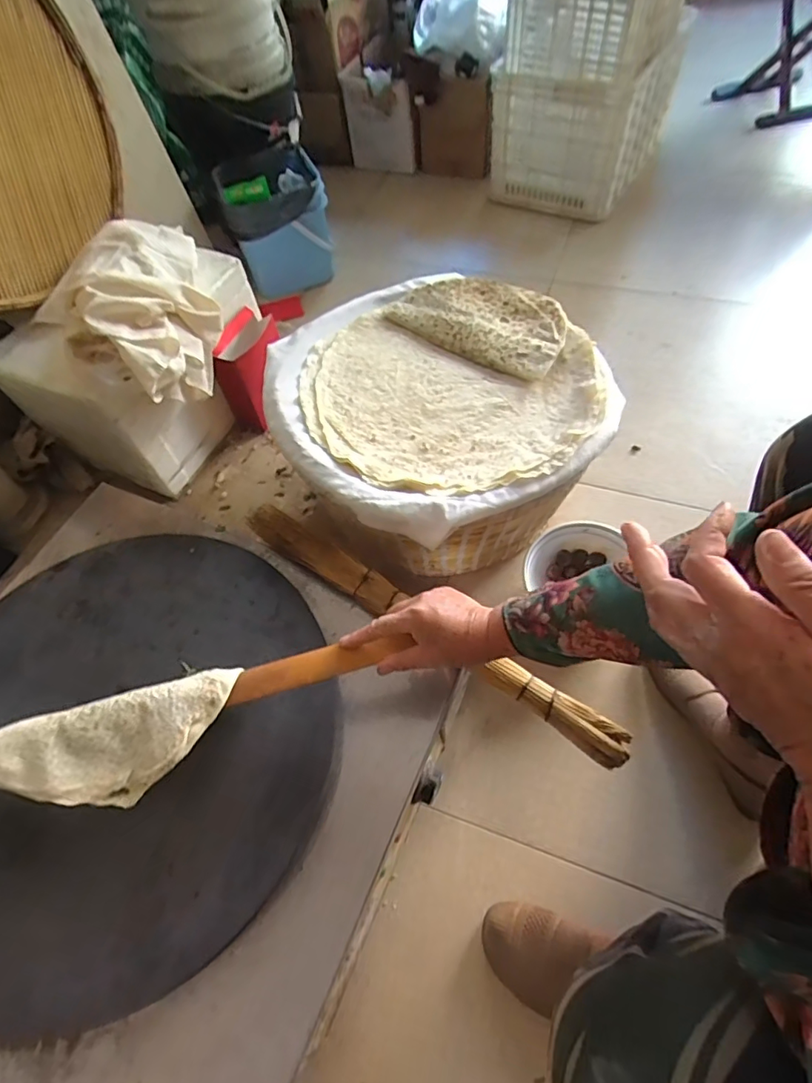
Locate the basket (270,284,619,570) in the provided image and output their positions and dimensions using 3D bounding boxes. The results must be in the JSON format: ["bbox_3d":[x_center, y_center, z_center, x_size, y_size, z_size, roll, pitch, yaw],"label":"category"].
[{"bbox_3d":[0.042,-0.175,0.843,0.455,0.251,0.478,-3,58,4],"label":"basket"}]

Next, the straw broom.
[{"bbox_3d":[0.005,0.095,0.660,0.555,0.041,0.050,31,66,22],"label":"straw broom"}]

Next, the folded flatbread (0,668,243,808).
[{"bbox_3d":[-0.288,0.200,0.512,0.247,0.027,0.097,-16,58,-4],"label":"folded flatbread"}]

